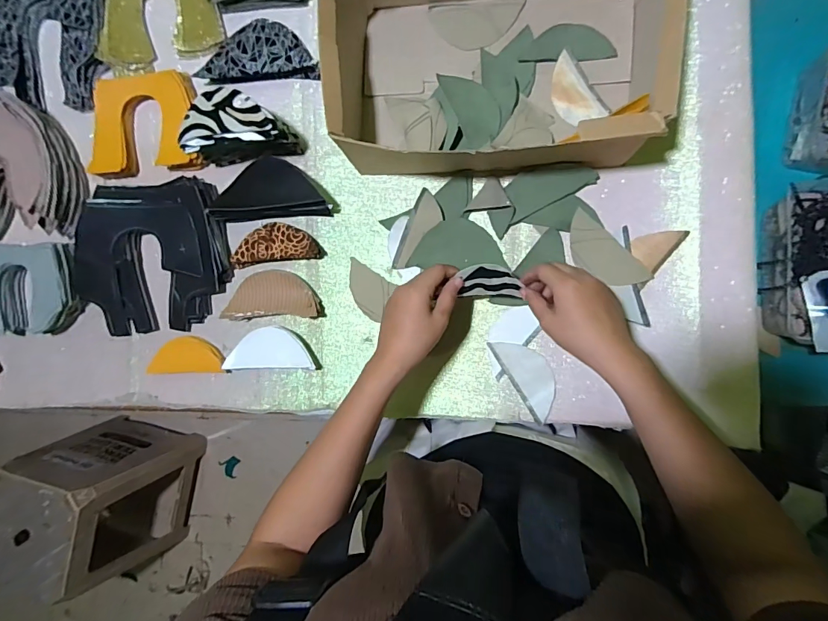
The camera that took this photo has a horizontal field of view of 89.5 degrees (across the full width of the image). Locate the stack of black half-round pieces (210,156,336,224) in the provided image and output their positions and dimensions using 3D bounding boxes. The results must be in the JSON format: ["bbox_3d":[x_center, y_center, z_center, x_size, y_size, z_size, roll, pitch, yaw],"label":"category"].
[{"bbox_3d":[-0.180,-0.152,0.530,0.153,0.041,0.072,-4,90,10],"label":"stack of black half-round pieces"}]

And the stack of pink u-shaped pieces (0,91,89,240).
[{"bbox_3d":[-0.547,-0.192,0.563,0.177,0.057,0.181,-2,92,8],"label":"stack of pink u-shaped pieces"}]

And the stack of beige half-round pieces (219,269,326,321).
[{"bbox_3d":[-0.179,-0.020,0.531,0.122,0.027,0.059,-2,92,8],"label":"stack of beige half-round pieces"}]

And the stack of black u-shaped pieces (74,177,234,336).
[{"bbox_3d":[-0.350,-0.068,0.546,0.209,0.024,0.188,-5,92,8],"label":"stack of black u-shaped pieces"}]

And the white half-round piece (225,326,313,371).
[{"bbox_3d":[-0.179,0.047,0.527,0.104,0.031,0.052,0,89,8],"label":"white half-round piece"}]

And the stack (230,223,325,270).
[{"bbox_3d":[-0.178,-0.085,0.535,0.116,0.022,0.049,-5,92,8],"label":"stack"}]

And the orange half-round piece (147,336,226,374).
[{"bbox_3d":[-0.295,0.059,0.550,0.110,0.016,0.047,-2,92,8],"label":"orange half-round piece"}]

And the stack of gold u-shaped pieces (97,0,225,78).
[{"bbox_3d":[-0.330,-0.389,0.559,0.164,0.035,0.148,5,90,8],"label":"stack of gold u-shaped pieces"}]

